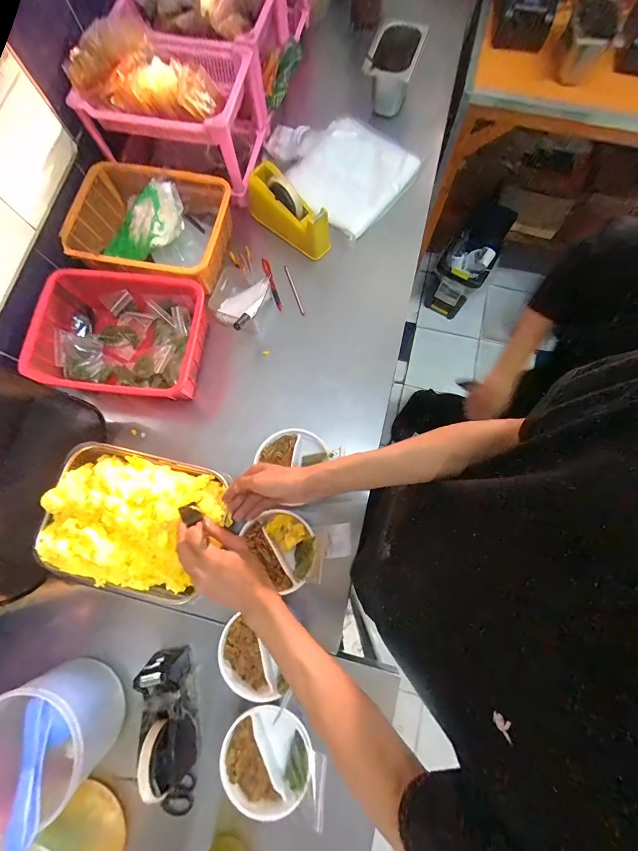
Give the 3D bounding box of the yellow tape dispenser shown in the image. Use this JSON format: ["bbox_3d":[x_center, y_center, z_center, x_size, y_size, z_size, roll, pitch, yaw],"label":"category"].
[{"bbox_3d":[-0.067,-0.453,0.724,0.195,0.119,0.055,36,80,9],"label":"yellow tape dispenser"}]

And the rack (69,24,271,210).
[{"bbox_3d":[-0.284,-0.642,0.703,0.302,0.180,0.229,15,77,5],"label":"rack"}]

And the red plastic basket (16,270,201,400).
[{"bbox_3d":[-0.371,-0.167,0.666,0.299,0.102,0.224,7,77,3],"label":"red plastic basket"}]

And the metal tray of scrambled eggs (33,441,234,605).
[{"bbox_3d":[-0.306,0.149,0.554,0.283,0.052,0.210,14,77,5],"label":"metal tray of scrambled eggs"}]

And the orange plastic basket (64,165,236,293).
[{"bbox_3d":[-0.345,-0.394,0.698,0.294,0.103,0.232,9,77,4],"label":"orange plastic basket"}]

